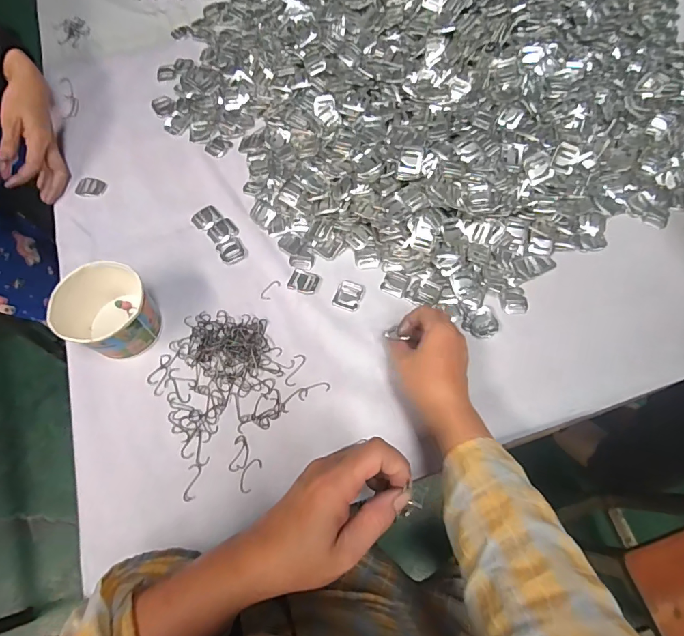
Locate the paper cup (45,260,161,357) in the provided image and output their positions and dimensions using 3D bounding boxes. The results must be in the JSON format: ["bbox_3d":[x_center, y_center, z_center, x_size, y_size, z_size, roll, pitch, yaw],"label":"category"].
[{"bbox_3d":[-0.257,0.000,0.465,0.084,0.075,0.086,0,67,0],"label":"paper cup"}]

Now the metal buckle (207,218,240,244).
[{"bbox_3d":[-0.155,-0.115,0.556,0.033,0.004,0.038,39,72,15],"label":"metal buckle"}]

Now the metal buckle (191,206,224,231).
[{"bbox_3d":[-0.182,-0.136,0.567,0.031,0.004,0.038,38,72,15],"label":"metal buckle"}]

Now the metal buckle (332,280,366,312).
[{"bbox_3d":[0.009,-0.028,0.516,0.032,0.008,0.036,17,68,8],"label":"metal buckle"}]

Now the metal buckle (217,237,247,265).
[{"bbox_3d":[-0.141,-0.087,0.543,0.033,0.004,0.035,-30,70,-12],"label":"metal buckle"}]

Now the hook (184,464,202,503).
[{"bbox_3d":[-0.154,0.169,0.434,0.014,0.004,0.036,1,67,1],"label":"hook"}]

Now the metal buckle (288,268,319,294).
[{"bbox_3d":[-0.048,-0.045,0.523,0.035,0.004,0.028,16,68,7],"label":"metal buckle"}]

